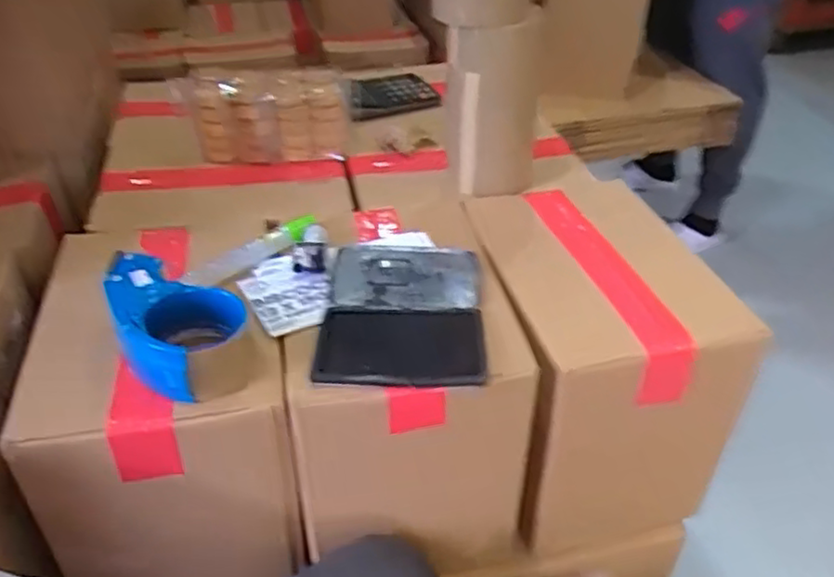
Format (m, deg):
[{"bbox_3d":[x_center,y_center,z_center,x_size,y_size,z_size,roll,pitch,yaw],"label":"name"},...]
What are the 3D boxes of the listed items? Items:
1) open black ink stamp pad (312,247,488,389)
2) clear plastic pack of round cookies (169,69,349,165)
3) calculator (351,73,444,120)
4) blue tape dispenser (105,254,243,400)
[{"bbox_3d":[-0.012,0.017,0.622,0.137,0.017,0.185,1,39,1],"label":"open black ink stamp pad"},{"bbox_3d":[-0.176,-0.207,0.838,0.187,0.093,0.071,-7,40,-9],"label":"clear plastic pack of round cookies"},{"bbox_3d":[-0.038,-0.270,0.972,0.126,0.023,0.084,-13,41,-16],"label":"calculator"},{"bbox_3d":[-0.209,0.026,0.566,0.144,0.049,0.089,19,43,21],"label":"blue tape dispenser"}]

